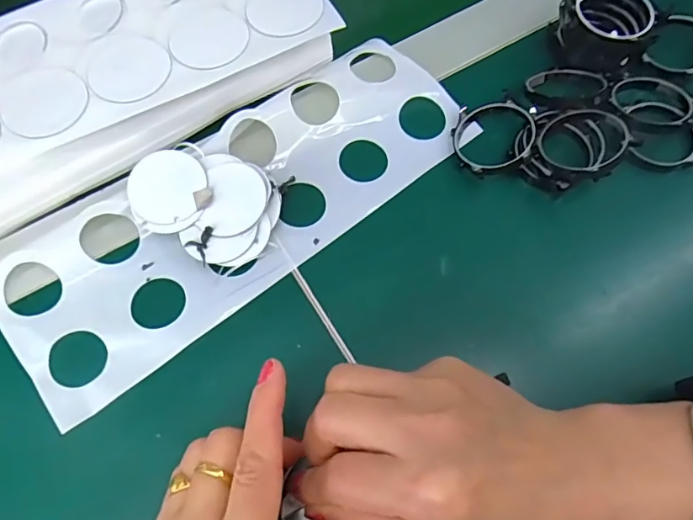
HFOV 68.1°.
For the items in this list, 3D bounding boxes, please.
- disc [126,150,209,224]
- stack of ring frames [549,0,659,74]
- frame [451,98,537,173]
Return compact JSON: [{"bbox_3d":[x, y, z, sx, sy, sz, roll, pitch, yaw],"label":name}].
[{"bbox_3d":[-0.095,-0.039,0.273,0.040,0.004,0.039,0,78,-2],"label":"disc"},{"bbox_3d":[0.155,-0.139,0.312,0.044,0.037,0.052,-38,74,-14],"label":"stack of ring frames"},{"bbox_3d":[0.083,-0.070,0.293,0.046,0.009,0.048,-9,64,19],"label":"frame"}]

